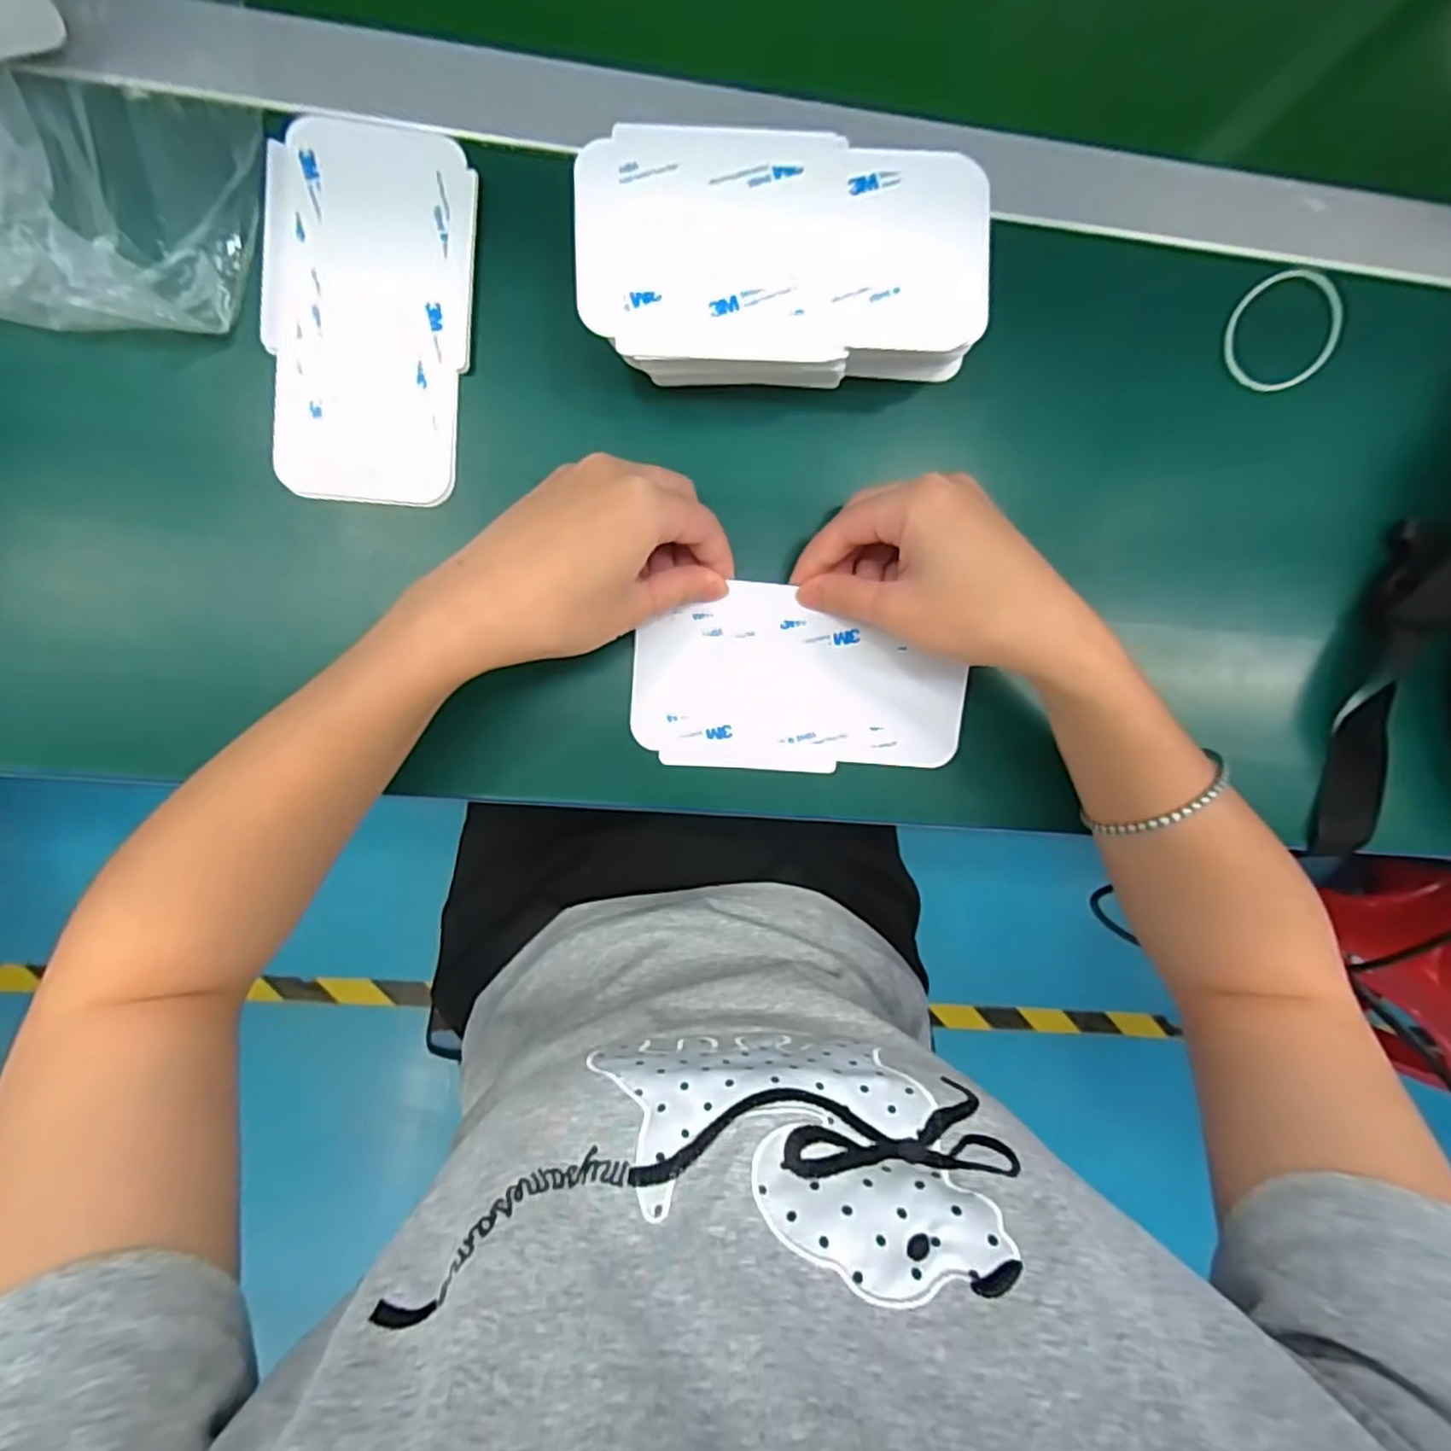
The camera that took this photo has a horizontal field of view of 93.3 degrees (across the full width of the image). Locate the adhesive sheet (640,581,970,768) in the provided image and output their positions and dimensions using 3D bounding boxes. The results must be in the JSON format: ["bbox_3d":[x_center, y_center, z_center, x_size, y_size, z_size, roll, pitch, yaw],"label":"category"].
[{"bbox_3d":[0.037,-0.020,0.333,0.159,0.005,0.085,4,96,-5],"label":"adhesive sheet"}]

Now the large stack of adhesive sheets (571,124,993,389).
[{"bbox_3d":[0.024,-0.193,0.298,0.168,0.049,0.095,-2,95,-5],"label":"large stack of adhesive sheets"}]

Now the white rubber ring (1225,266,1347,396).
[{"bbox_3d":[0.284,-0.200,0.344,0.065,0.004,0.053,-28,98,-1],"label":"white rubber ring"}]

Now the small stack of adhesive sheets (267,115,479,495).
[{"bbox_3d":[-0.157,-0.179,0.301,0.083,0.005,0.155,5,96,-5],"label":"small stack of adhesive sheets"}]

